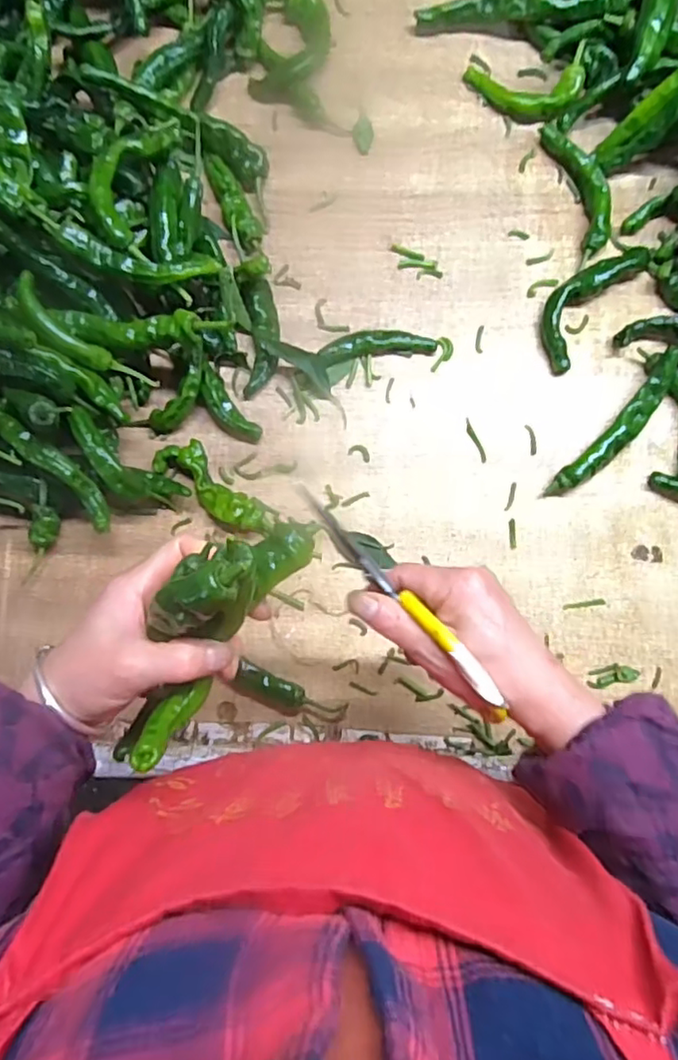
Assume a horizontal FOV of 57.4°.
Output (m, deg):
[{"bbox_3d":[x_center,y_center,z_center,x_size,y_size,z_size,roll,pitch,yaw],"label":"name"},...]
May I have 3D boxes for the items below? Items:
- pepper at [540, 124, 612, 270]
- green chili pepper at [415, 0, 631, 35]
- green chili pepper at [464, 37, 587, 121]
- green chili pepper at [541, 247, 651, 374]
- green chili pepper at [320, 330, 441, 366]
[{"bbox_3d":[0.216,-0.302,0.547,0.037,0.022,0.128,-14,85,-1],"label":"pepper"},{"bbox_3d":[0.161,-0.466,0.552,0.179,0.017,0.028,5,85,13],"label":"green chili pepper"},{"bbox_3d":[0.169,-0.397,0.556,0.100,0.026,0.057,-4,85,0],"label":"green chili pepper"},{"bbox_3d":[0.212,-0.200,0.534,0.048,0.023,0.124,37,86,4],"label":"green chili pepper"},{"bbox_3d":[0.034,-0.162,0.537,0.098,0.016,0.027,-8,85,0],"label":"green chili pepper"}]

